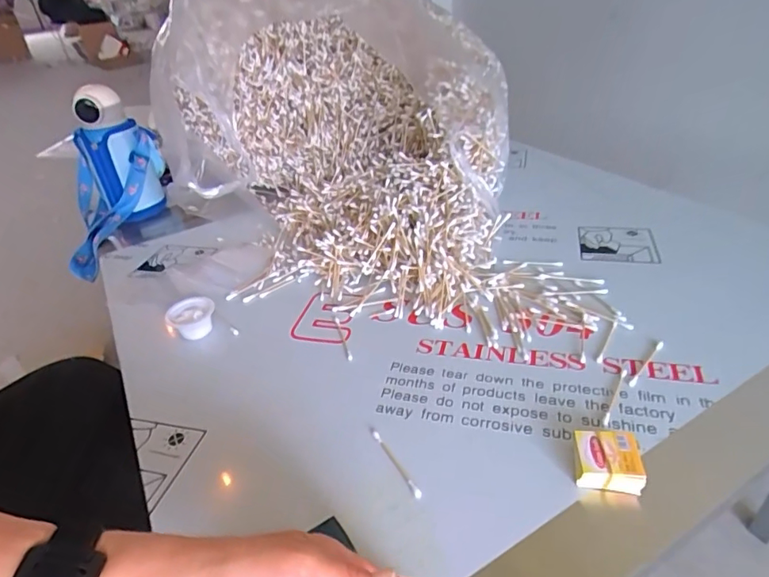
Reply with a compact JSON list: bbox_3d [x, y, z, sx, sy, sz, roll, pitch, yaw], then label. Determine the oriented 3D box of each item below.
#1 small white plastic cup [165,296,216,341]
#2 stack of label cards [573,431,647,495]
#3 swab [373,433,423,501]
[{"bbox_3d":[-0.223,0.035,0.581,0.051,0.028,0.049,-4,36,3],"label":"small white plastic cup"},{"bbox_3d":[0.172,0.133,0.387,0.046,0.021,0.045,2,36,10],"label":"stack of label cards"},{"bbox_3d":[0.009,0.143,0.410,0.007,0.004,0.073,-23,39,-22],"label":"swab"}]

